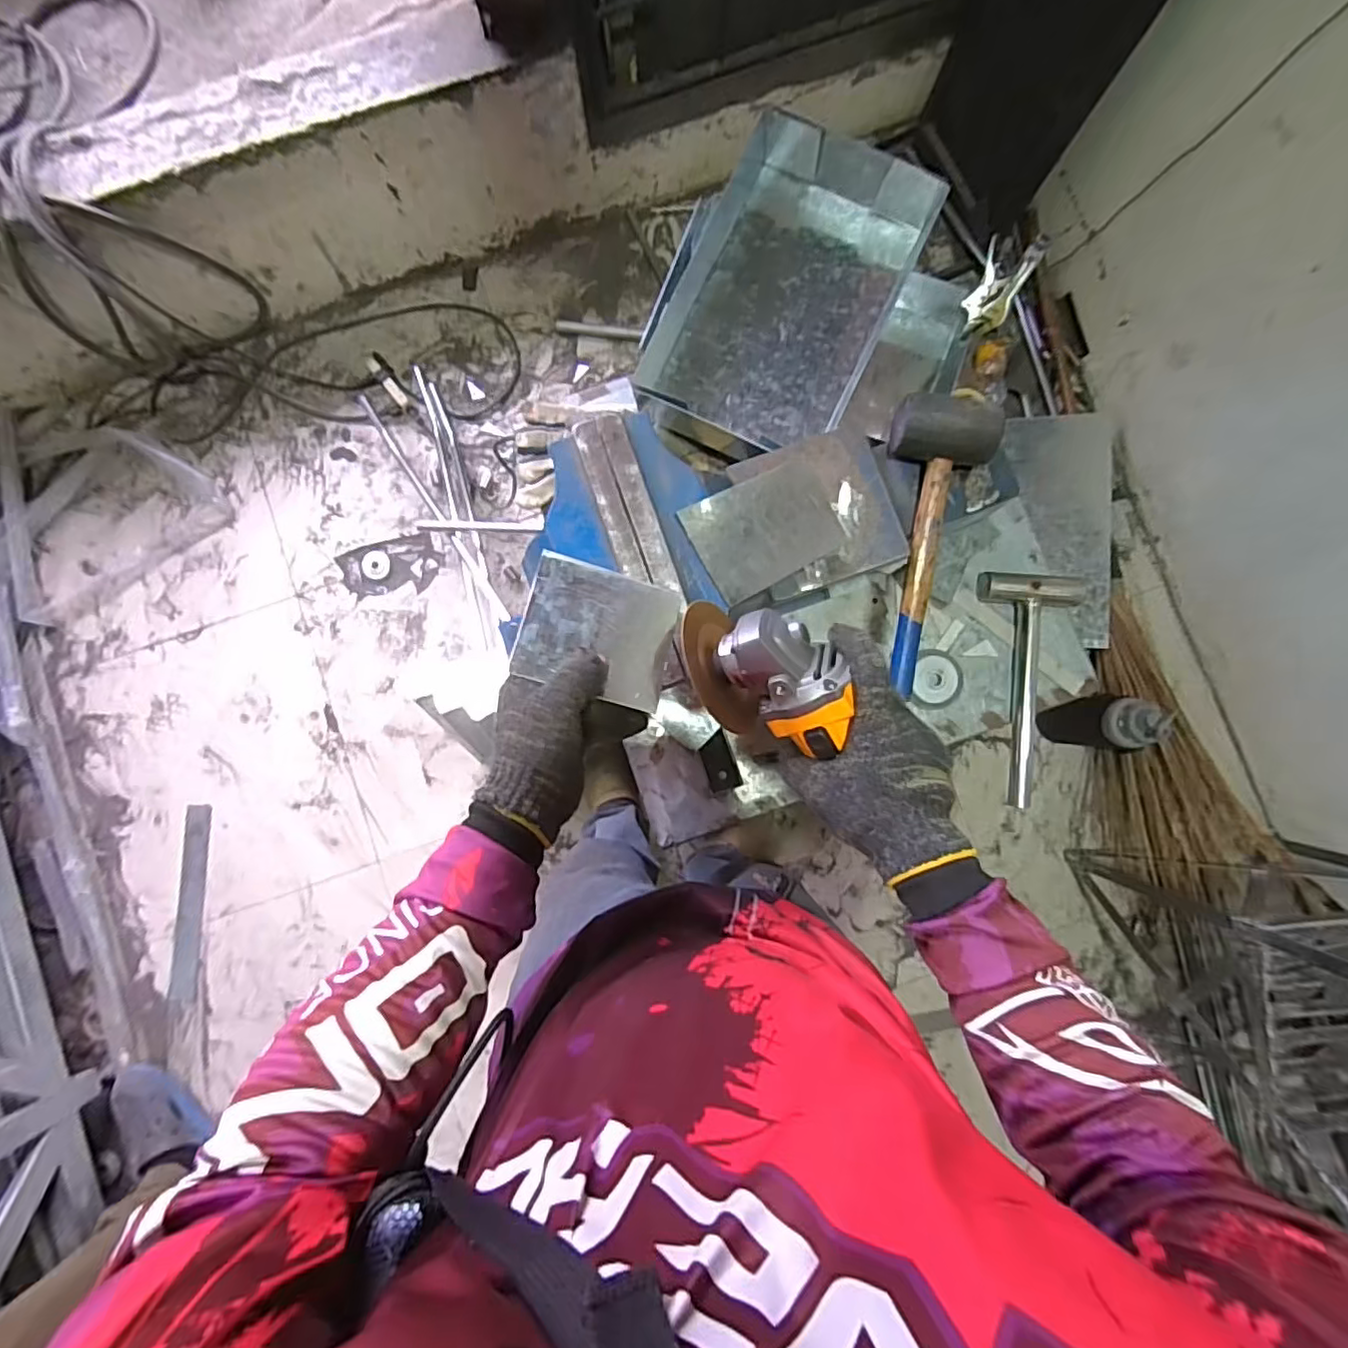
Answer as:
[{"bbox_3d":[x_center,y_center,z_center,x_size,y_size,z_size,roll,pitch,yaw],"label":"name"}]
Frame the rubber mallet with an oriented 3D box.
[{"bbox_3d":[0.263,-0.126,0.658,0.101,0.053,0.301,5,100,1],"label":"rubber mallet"}]

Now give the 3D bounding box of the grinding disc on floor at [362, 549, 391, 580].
[{"bbox_3d":[-0.660,-0.242,1.396,0.058,0.009,0.063,0,86,1],"label":"grinding disc on floor"}]

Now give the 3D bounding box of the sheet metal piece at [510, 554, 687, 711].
[{"bbox_3d":[-0.054,-0.033,0.469,0.110,0.009,0.098,17,71,-18],"label":"sheet metal piece"}]

